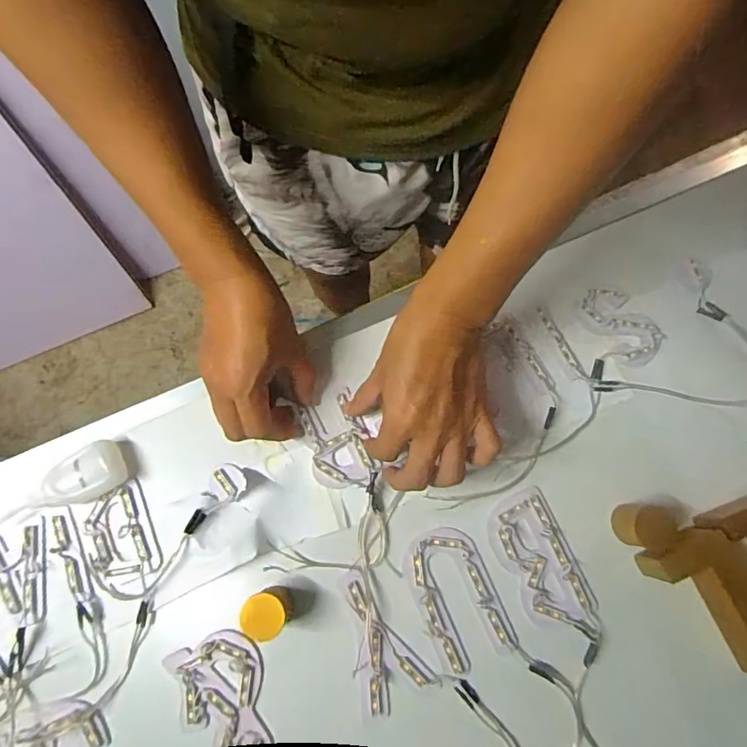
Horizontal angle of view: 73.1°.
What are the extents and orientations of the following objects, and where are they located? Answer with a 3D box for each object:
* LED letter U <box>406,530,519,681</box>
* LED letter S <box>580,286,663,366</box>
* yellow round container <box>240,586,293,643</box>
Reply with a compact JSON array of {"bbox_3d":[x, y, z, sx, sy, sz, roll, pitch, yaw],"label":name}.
[{"bbox_3d":[0.067,0.180,0.410,0.062,0.004,0.107,-21,77,-4],"label":"LED letter U"},{"bbox_3d":[0.226,-0.046,0.461,0.044,0.005,0.078,-39,79,-7],"label":"LED letter S"},{"bbox_3d":[-0.082,0.186,0.395,0.032,0.044,0.033,0,77,1],"label":"yellow round container"}]

